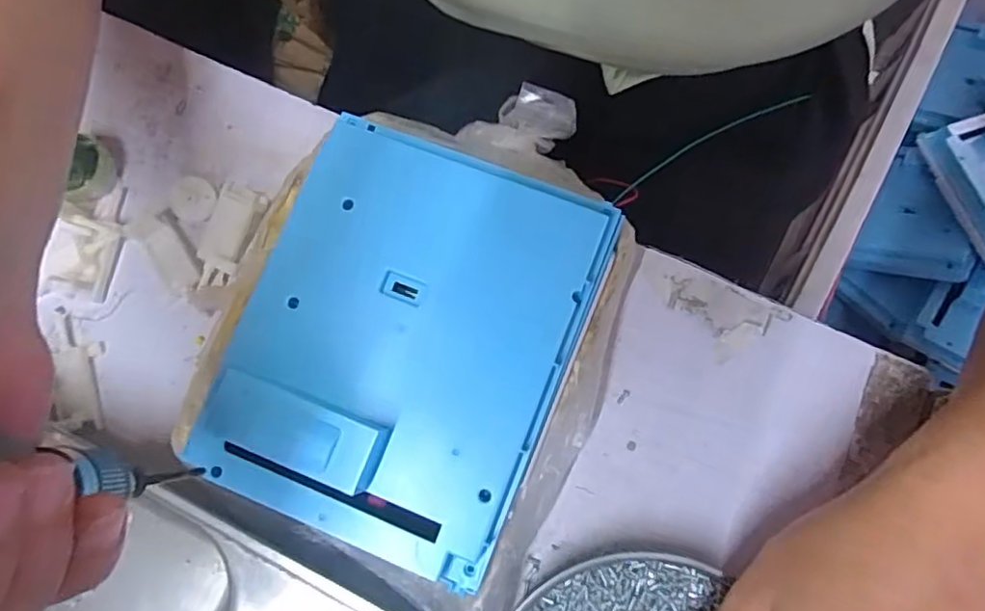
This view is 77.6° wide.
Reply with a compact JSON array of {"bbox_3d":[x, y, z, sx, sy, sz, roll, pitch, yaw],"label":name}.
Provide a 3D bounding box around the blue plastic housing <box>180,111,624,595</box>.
[{"bbox_3d":[-0.035,0.010,0.235,0.124,0.021,0.152,21,78,7],"label":"blue plastic housing"}]

